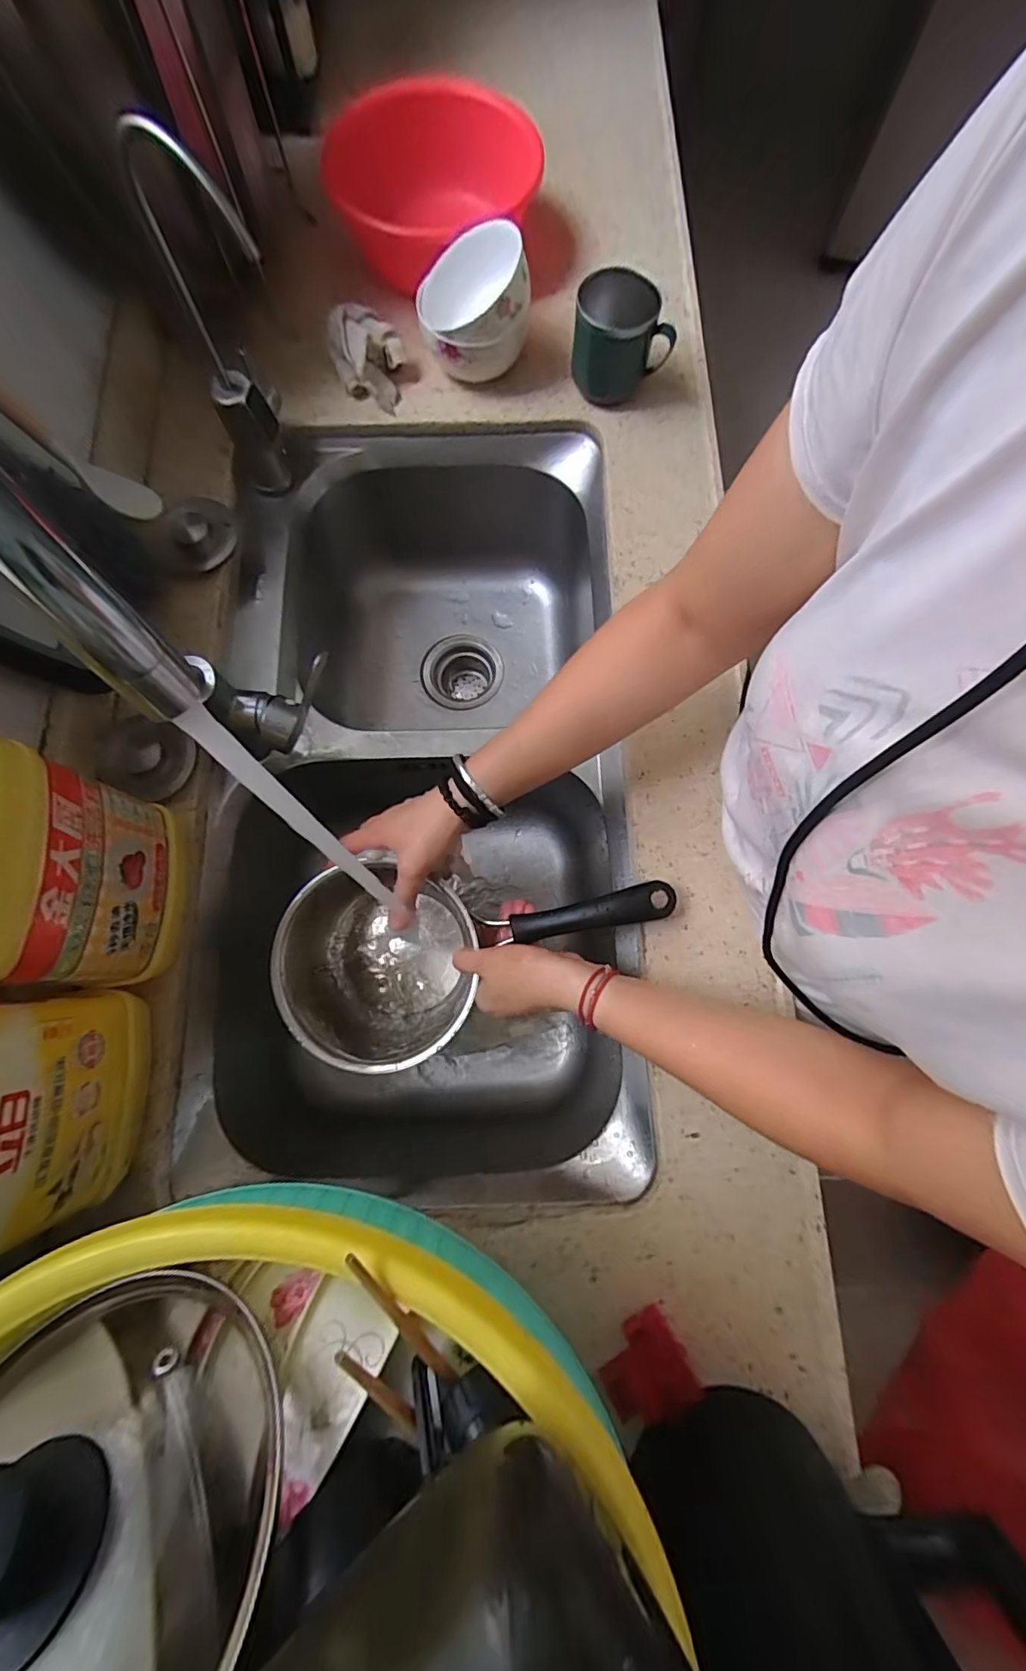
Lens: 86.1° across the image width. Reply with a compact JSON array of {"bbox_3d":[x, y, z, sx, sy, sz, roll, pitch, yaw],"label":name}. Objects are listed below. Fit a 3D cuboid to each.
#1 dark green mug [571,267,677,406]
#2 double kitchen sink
[{"bbox_3d":[0.110,-0.496,0.555,0.094,0.077,0.072,17,78,4],"label":"dark green mug"},{"bbox_3d":[-0.097,-0.050,0.618,0.394,0.211,0.751,-2,77,0],"label":"double kitchen sink"}]

